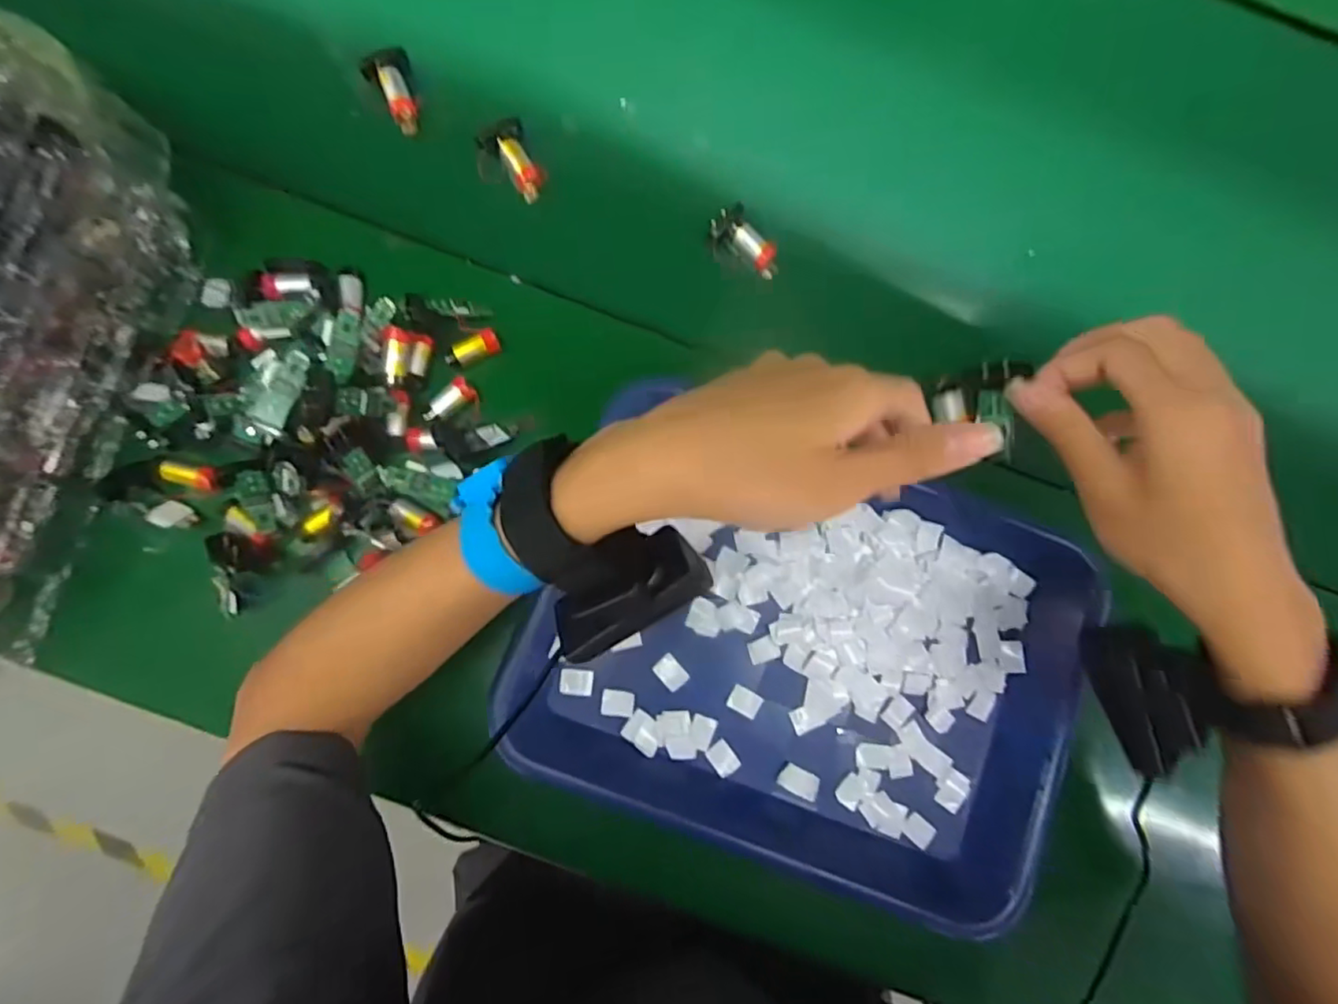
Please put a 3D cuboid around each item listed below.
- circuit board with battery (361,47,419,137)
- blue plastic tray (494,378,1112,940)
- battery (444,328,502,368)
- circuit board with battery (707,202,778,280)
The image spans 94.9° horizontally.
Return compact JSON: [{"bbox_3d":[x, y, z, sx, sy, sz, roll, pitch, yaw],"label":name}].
[{"bbox_3d":[-0.186,-0.279,0.417,0.031,0.012,0.051,-19,101,-2],"label":"circuit board with battery"},{"bbox_3d":[0.084,0.095,0.387,0.335,0.038,0.263,21,86,0],"label":"blue plastic tray"},{"bbox_3d":[-0.128,-0.100,0.401,0.035,0.011,0.014,-22,87,-2],"label":"battery"},{"bbox_3d":[0.052,-0.175,0.419,0.030,0.016,0.054,-43,88,-3],"label":"circuit board with battery"}]

